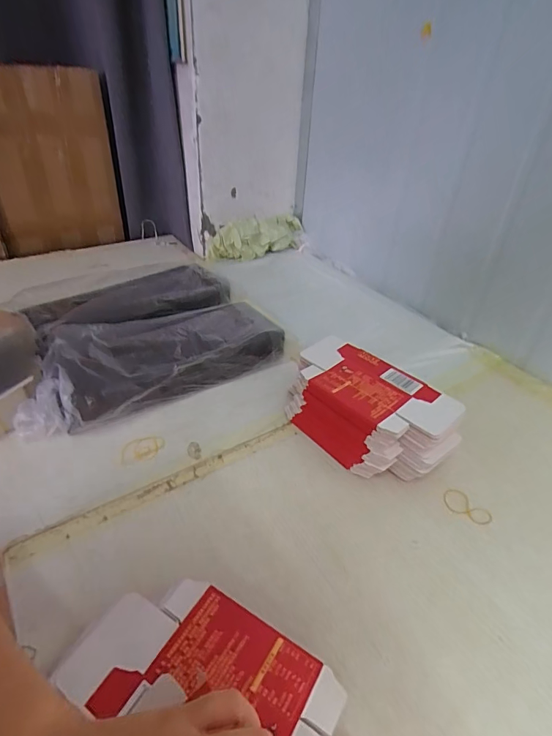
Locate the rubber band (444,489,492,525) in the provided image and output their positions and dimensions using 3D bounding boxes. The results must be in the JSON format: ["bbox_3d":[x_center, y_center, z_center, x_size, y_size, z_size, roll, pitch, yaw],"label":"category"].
[{"bbox_3d":[0.201,0.146,0.431,0.049,0.004,0.030,22,41,23],"label":"rubber band"}]

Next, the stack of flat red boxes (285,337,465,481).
[{"bbox_3d":[0.102,0.050,0.494,0.125,0.066,0.208,-28,47,-34],"label":"stack of flat red boxes"}]

